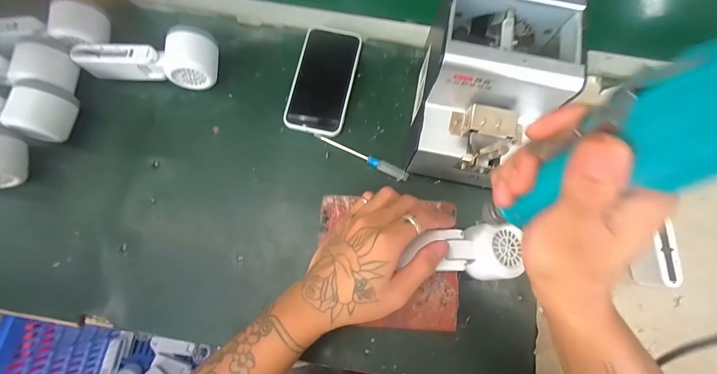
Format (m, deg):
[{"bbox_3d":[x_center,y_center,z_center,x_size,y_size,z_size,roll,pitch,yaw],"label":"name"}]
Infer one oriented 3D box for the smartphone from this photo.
[{"bbox_3d":[-0.044,-0.139,0.432,0.073,0.013,0.148,12,74,3],"label":"smartphone"}]

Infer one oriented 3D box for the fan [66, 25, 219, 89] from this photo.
[{"bbox_3d":[-0.258,-0.163,0.410,0.166,0.049,0.068,7,76,0],"label":"fan"}]

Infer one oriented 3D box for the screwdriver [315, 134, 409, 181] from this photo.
[{"bbox_3d":[0.004,-0.039,0.408,0.123,0.012,0.013,27,75,7],"label":"screwdriver"}]

